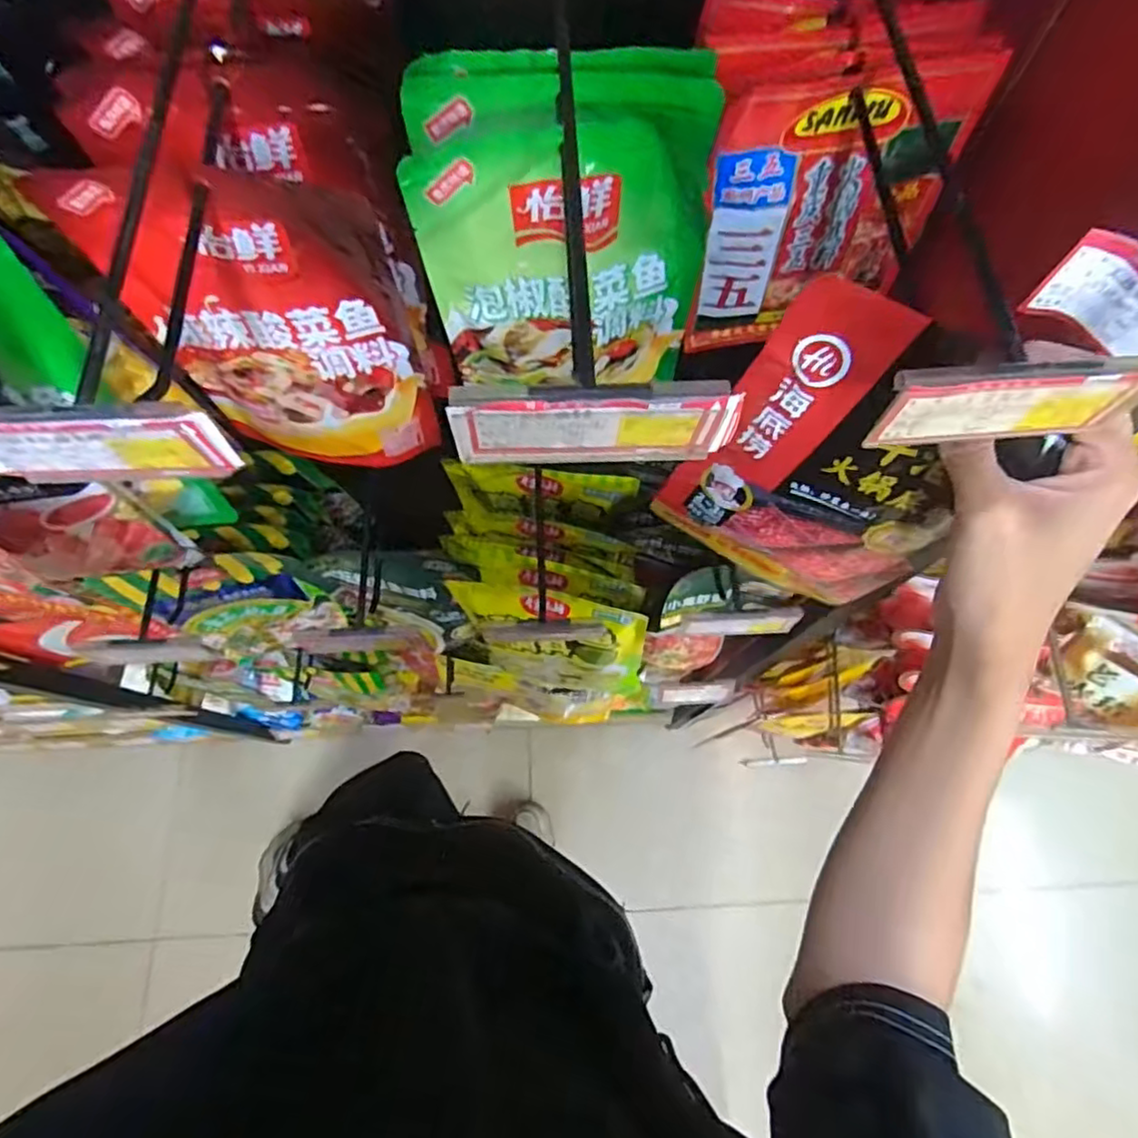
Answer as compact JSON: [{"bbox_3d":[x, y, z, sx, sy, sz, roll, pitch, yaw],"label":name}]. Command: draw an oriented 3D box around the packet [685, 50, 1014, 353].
[{"bbox_3d":[0.166,-0.236,0.448,0.146,0.195,0.034,-3,71,-2],"label":"packet"}]

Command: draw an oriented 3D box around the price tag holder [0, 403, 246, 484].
[{"bbox_3d":[-0.179,-0.047,0.246,0.094,0.047,0.010,-3,71,-2],"label":"price tag holder"}]

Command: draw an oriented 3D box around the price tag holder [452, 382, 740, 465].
[{"bbox_3d":[0.011,-0.055,0.246,0.106,0.050,0.008,-1,71,-1],"label":"price tag holder"}]

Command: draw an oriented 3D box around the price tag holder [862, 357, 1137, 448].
[{"bbox_3d":[0.171,-0.064,0.249,0.100,0.045,0.008,-4,71,0],"label":"price tag holder"}]

